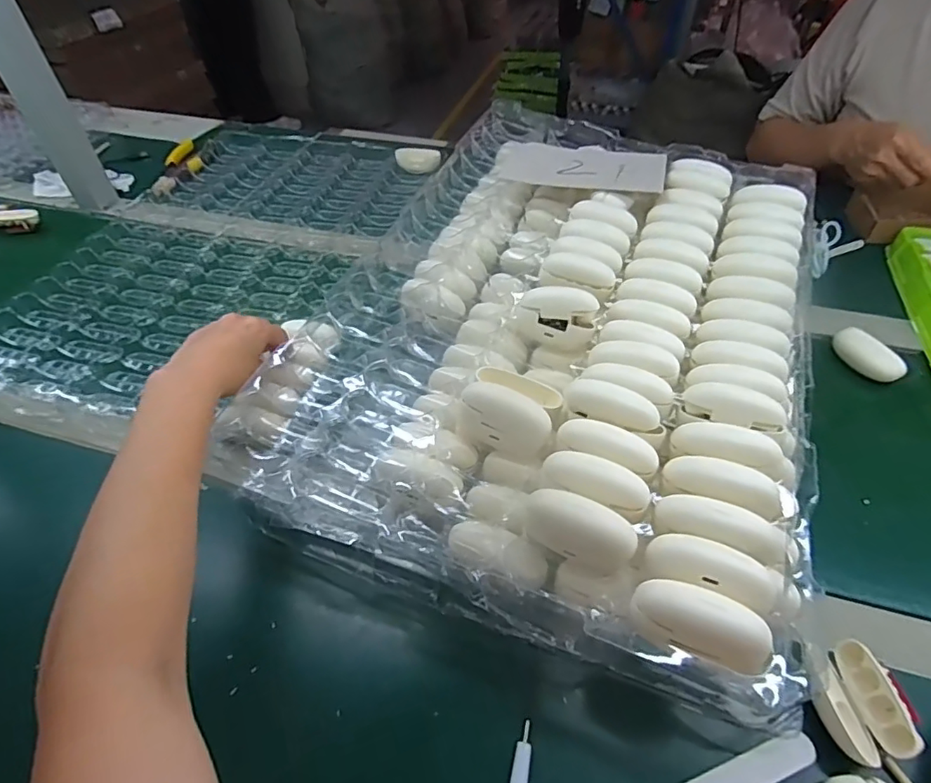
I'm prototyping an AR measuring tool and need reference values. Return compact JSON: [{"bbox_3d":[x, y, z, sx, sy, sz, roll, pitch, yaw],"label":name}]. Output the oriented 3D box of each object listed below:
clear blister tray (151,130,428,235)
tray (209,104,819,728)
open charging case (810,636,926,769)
[{"bbox_3d":[-0.252,-0.329,0.808,0.359,0.017,0.237,12,51,13],"label":"clear blister tray"},{"bbox_3d":[0.094,-0.090,0.492,0.420,0.064,0.567,19,53,18],"label":"tray"},{"bbox_3d":[0.238,0.189,0.325,0.045,0.026,0.060,-12,50,-7],"label":"open charging case"}]

